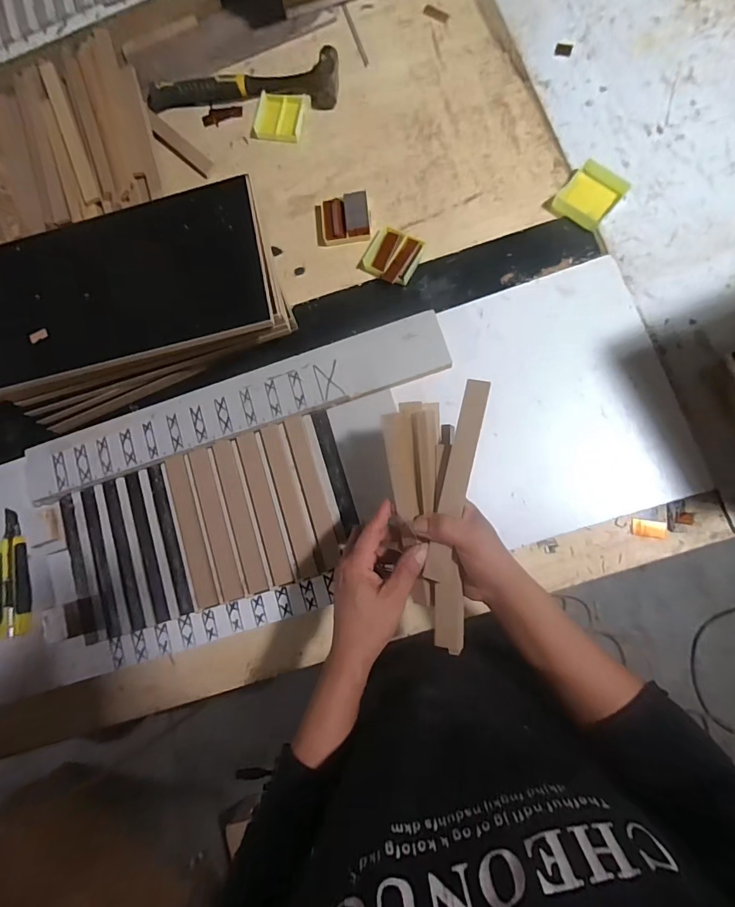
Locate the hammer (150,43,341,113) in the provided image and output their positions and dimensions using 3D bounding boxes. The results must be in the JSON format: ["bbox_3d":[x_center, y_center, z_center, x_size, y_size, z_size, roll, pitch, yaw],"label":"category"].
[{"bbox_3d":[-0.178,-0.529,0.600,0.273,0.029,0.068,1,83,6],"label":"hammer"}]

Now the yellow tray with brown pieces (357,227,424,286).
[{"bbox_3d":[0.033,-0.262,0.553,0.069,0.012,0.069,31,87,9],"label":"yellow tray with brown pieces"}]

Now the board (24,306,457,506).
[{"bbox_3d":[-0.161,-0.055,0.513,0.527,0.026,0.070,-19,81,3],"label":"board"}]

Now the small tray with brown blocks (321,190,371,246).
[{"bbox_3d":[-0.029,-0.315,0.563,0.063,0.023,0.059,-4,82,6],"label":"small tray with brown blocks"}]

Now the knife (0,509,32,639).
[{"bbox_3d":[-0.450,0.151,0.531,0.038,0.014,0.154,-11,82,5],"label":"knife"}]

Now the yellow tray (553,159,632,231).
[{"bbox_3d":[0.285,-0.330,0.535,0.063,0.015,0.073,41,88,9],"label":"yellow tray"}]

